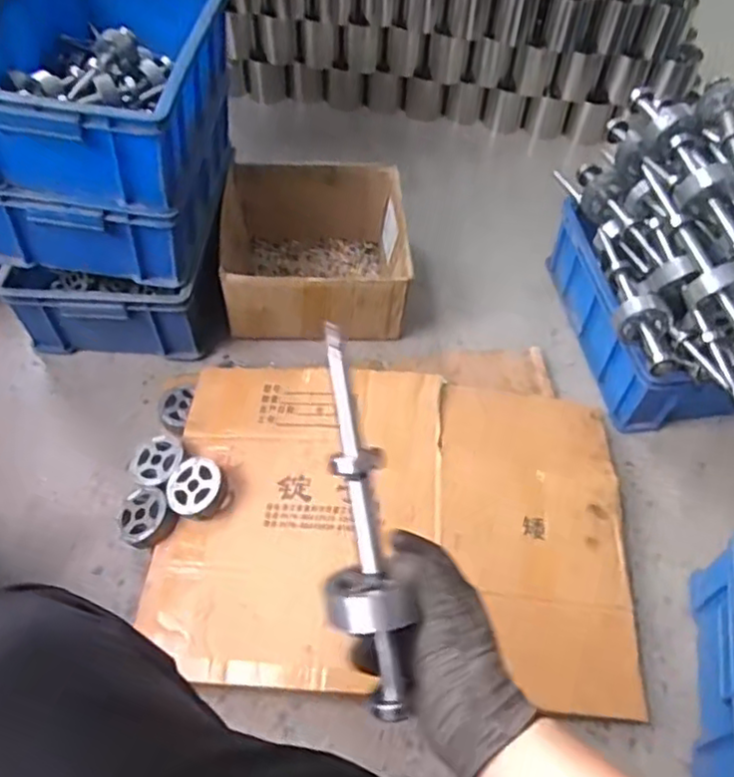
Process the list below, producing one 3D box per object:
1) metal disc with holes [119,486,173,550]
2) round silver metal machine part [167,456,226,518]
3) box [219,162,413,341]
[{"bbox_3d":[-0.293,0.169,0.881,0.076,0.028,0.069,37,62,22],"label":"metal disc with holes"},{"bbox_3d":[-0.230,0.132,0.899,0.077,0.019,0.083,1,55,-1],"label":"round silver metal machine part"},{"bbox_3d":[-0.089,-0.239,1.175,0.301,0.141,0.328,-3,55,-4],"label":"box"}]

